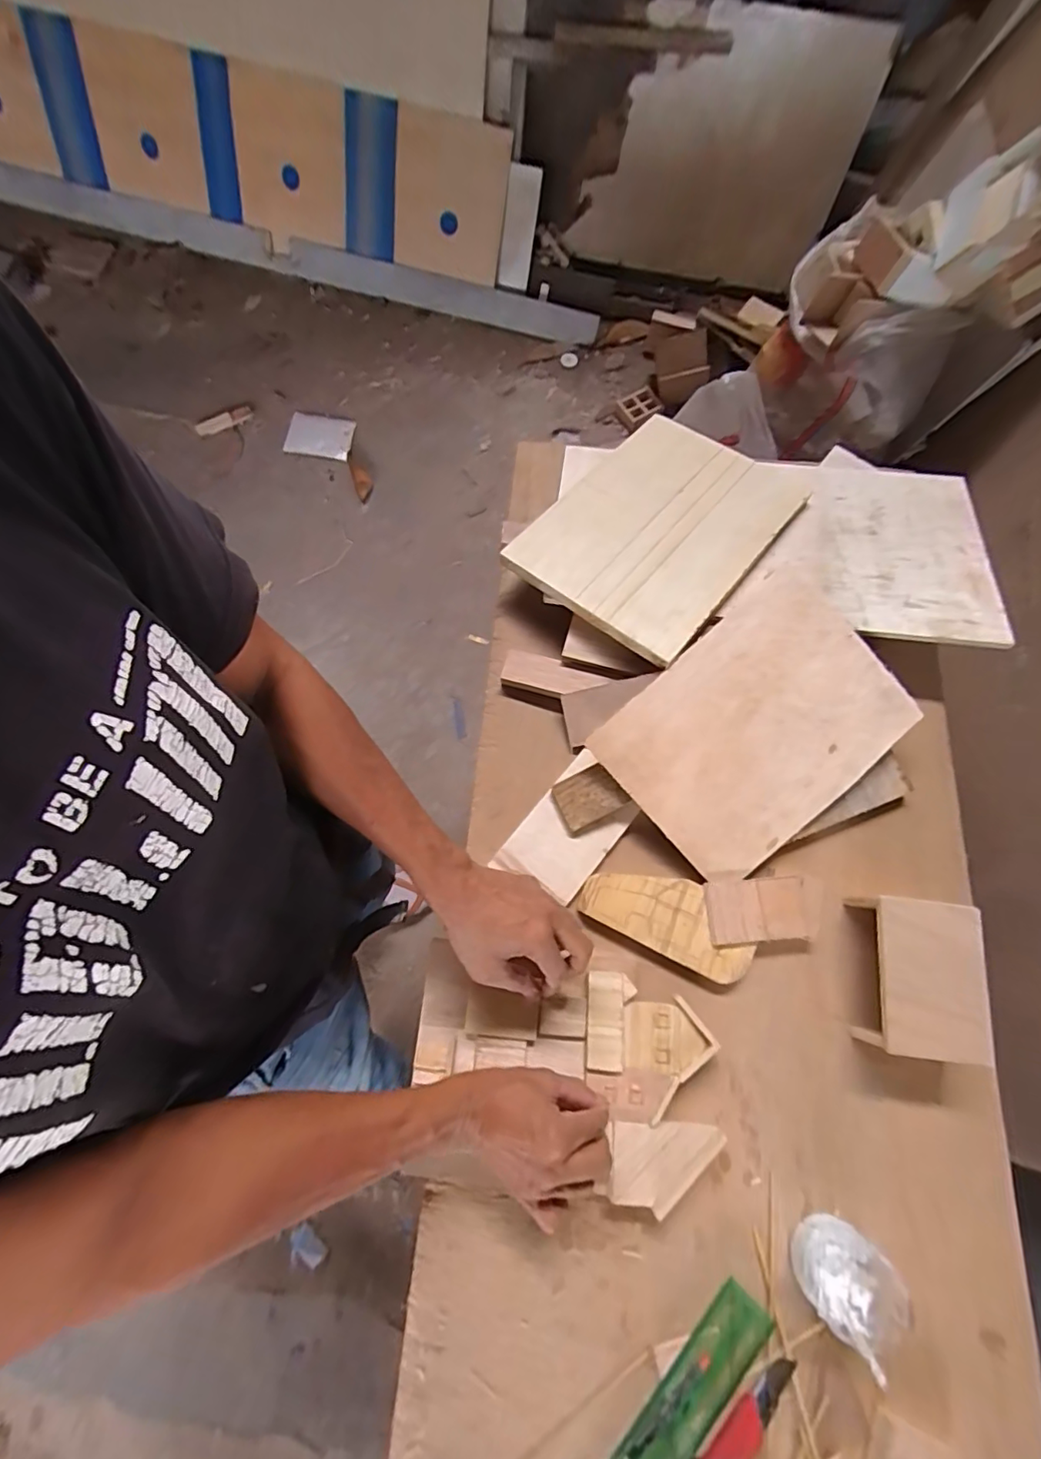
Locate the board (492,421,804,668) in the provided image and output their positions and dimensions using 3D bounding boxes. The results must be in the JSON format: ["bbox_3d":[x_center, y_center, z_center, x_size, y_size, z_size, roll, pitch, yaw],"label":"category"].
[{"bbox_3d":[0.164,-0.242,0.640,0.231,0.017,0.314,36,69,20],"label":"board"}]

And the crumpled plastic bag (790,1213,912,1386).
[{"bbox_3d":[0.270,0.452,0.442,0.069,0.069,0.066,33,74,8],"label":"crumpled plastic bag"}]

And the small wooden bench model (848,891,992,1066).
[{"bbox_3d":[0.369,0.232,0.512,0.089,0.067,0.131,7,72,0],"label":"small wooden bench model"}]

